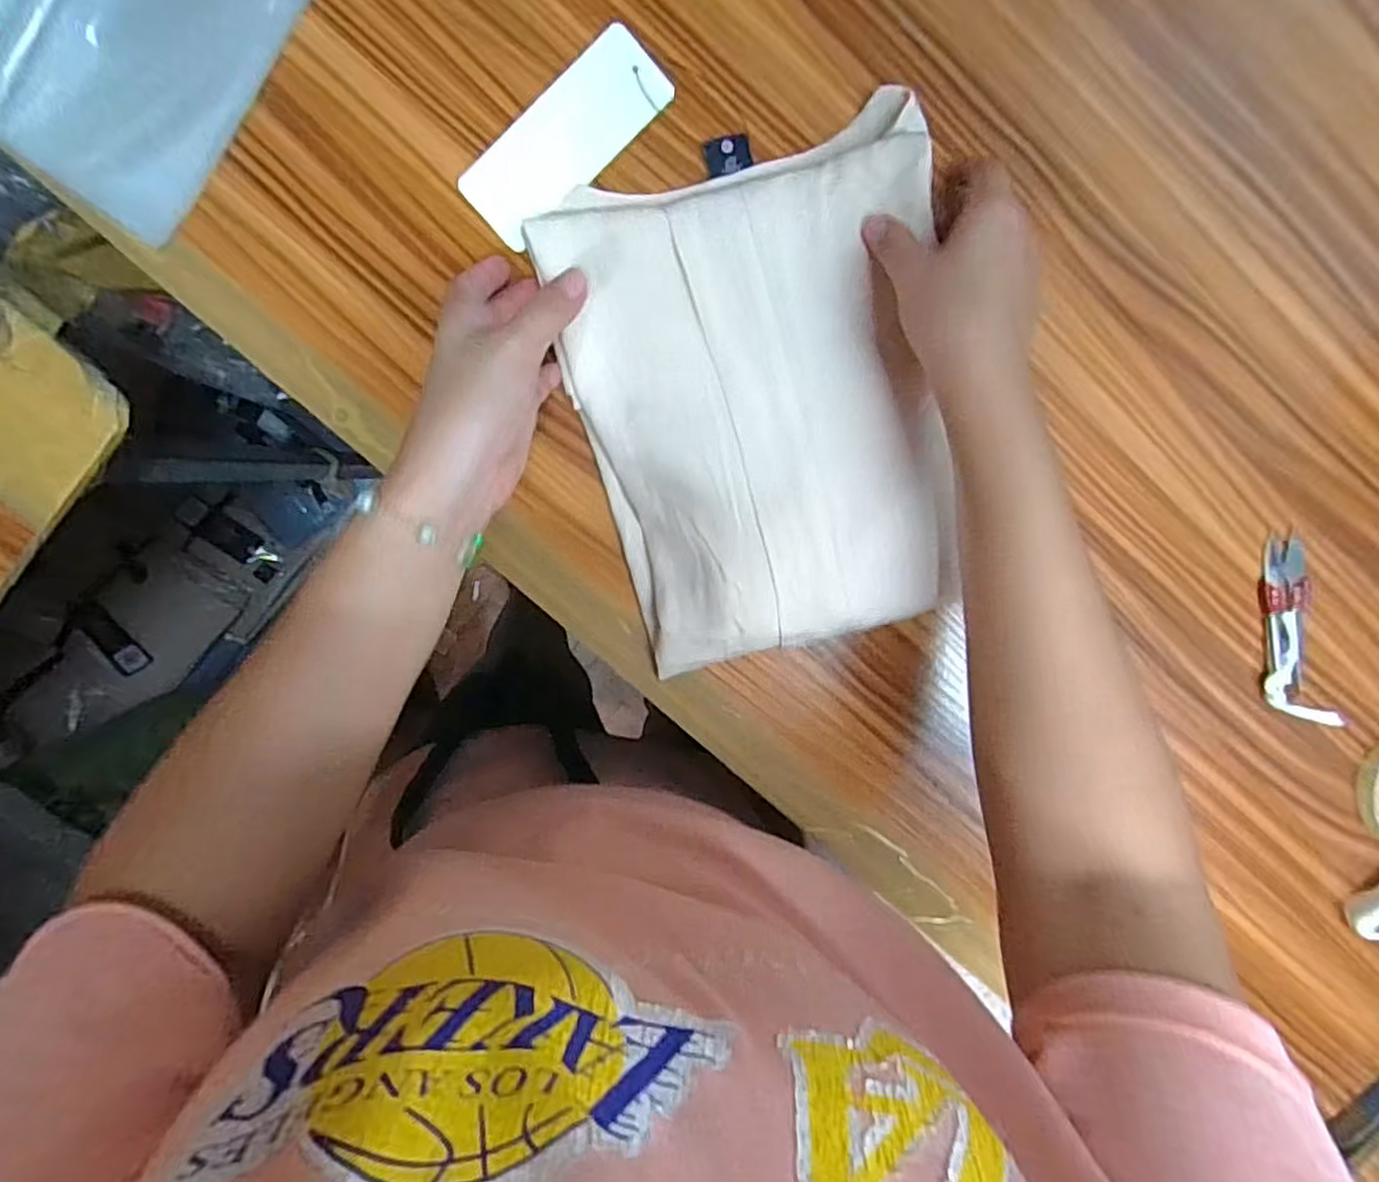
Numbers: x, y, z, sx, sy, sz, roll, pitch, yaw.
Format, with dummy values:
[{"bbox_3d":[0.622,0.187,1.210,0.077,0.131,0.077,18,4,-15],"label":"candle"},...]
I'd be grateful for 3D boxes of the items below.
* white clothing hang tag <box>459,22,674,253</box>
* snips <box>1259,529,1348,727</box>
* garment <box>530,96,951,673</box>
[{"bbox_3d":[-0.066,-0.241,0.368,0.118,0.004,0.047,-42,97,5],"label":"white clothing hang tag"},{"bbox_3d":[0.361,0.030,0.415,0.041,0.010,0.123,-21,98,2],"label":"snips"},{"bbox_3d":[0.039,-0.098,0.368,0.191,0.037,0.260,-11,99,0],"label":"garment"}]

